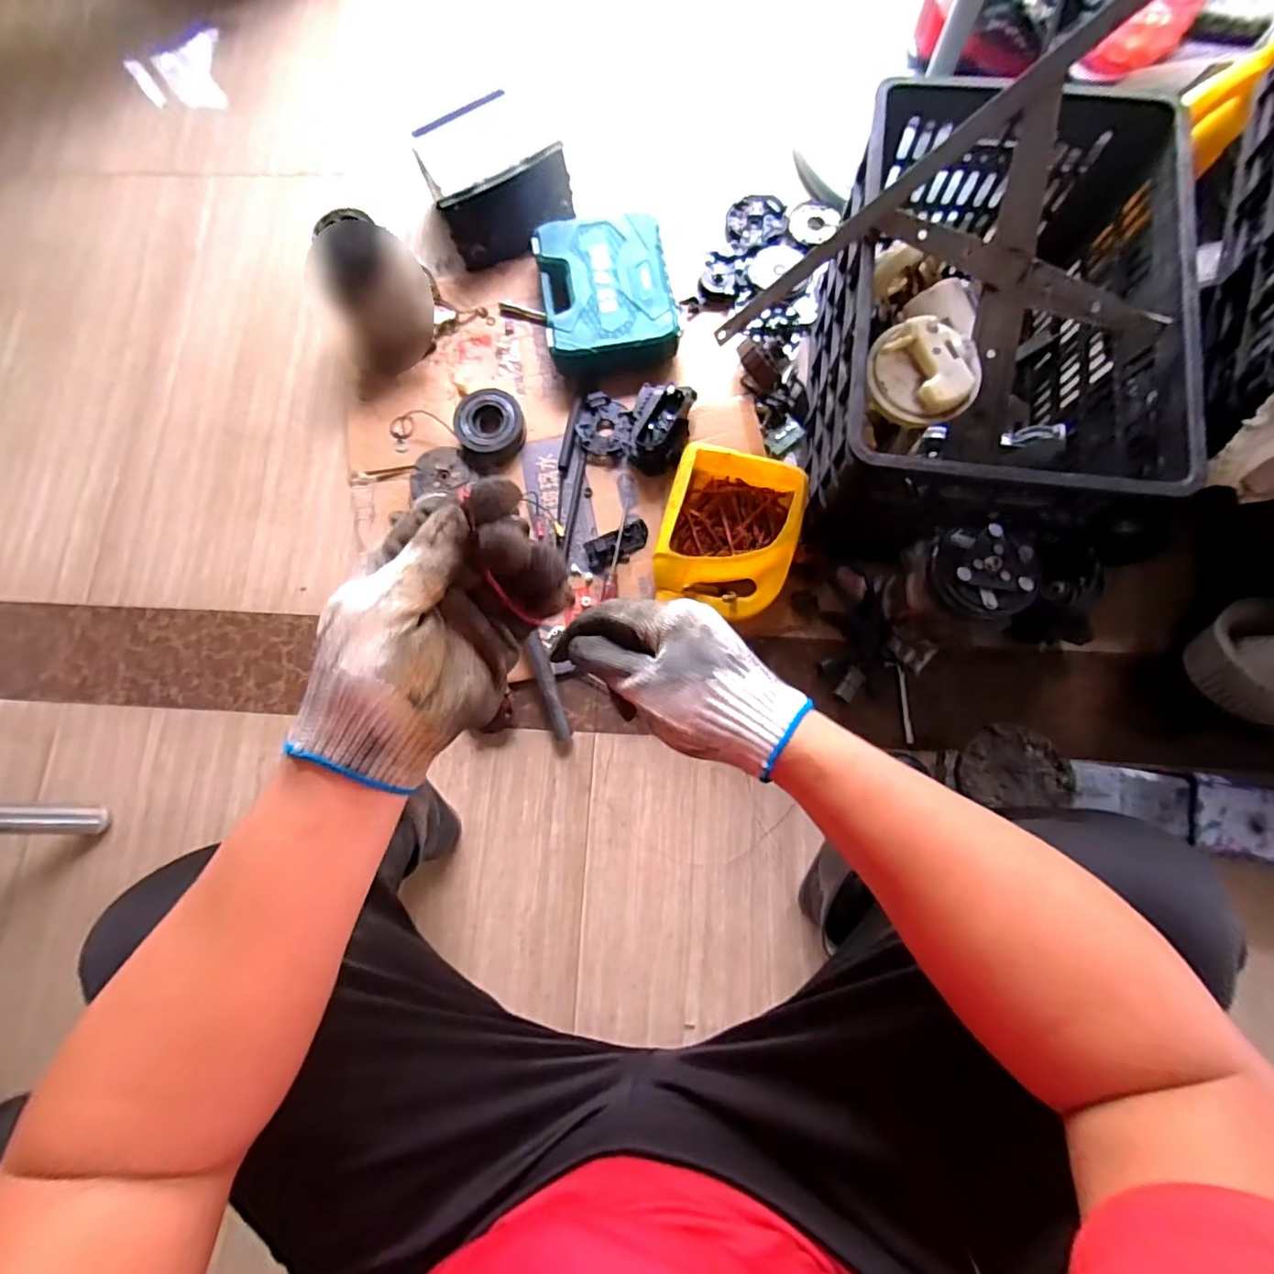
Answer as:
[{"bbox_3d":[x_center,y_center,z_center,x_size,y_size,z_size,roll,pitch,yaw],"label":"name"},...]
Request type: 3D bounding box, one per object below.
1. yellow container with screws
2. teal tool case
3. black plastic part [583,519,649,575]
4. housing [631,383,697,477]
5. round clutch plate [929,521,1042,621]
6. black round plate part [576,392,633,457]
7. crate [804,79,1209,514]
[{"bbox_3d":[0.125,-0.139,0.813,0.177,0.098,0.224,16,80,5],"label":"yellow container with screws"},{"bbox_3d":[-0.048,-0.543,0.923,0.202,0.064,0.249,-10,79,1],"label":"teal tool case"},{"bbox_3d":[-0.028,-0.134,0.864,0.099,0.019,0.050,-24,79,-4],"label":"black plastic part"},{"bbox_3d":[0.033,-0.304,0.860,0.087,0.065,0.127,9,80,4],"label":"housing"},{"bbox_3d":[0.392,-0.074,0.656,0.105,0.040,0.107,0,79,3],"label":"round clutch plate"},{"bbox_3d":[-0.047,-0.325,0.896,0.084,0.024,0.088,0,79,3],"label":"black round plate part"},{"bbox_3d":[0.433,-0.377,0.741,0.372,0.261,0.506,7,80,4],"label":"crate"}]

